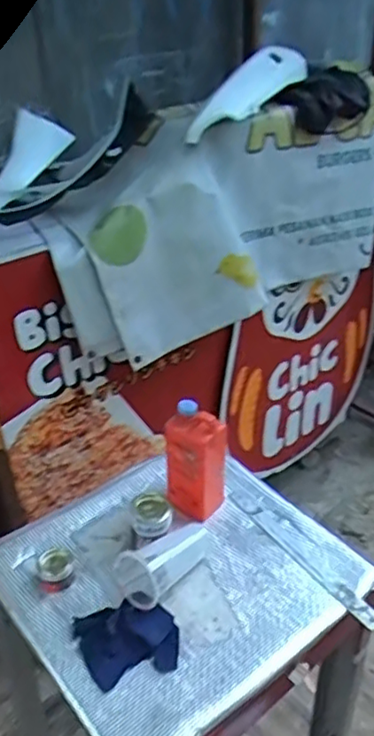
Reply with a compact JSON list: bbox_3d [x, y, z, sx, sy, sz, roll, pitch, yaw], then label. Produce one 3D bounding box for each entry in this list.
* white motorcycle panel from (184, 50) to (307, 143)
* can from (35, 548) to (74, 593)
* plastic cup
[{"bbox_3d":[0.141,-0.576,1.315,0.079,0.105,0.426,14,36,27],"label":"white motorcycle panel"},{"bbox_3d":[-0.216,0.326,1.041,0.060,0.046,0.061,-11,32,-12],"label":"can"},{"bbox_3d":[-0.026,0.304,1.027,0.170,0.085,0.087,-22,36,-28],"label":"plastic cup"}]

